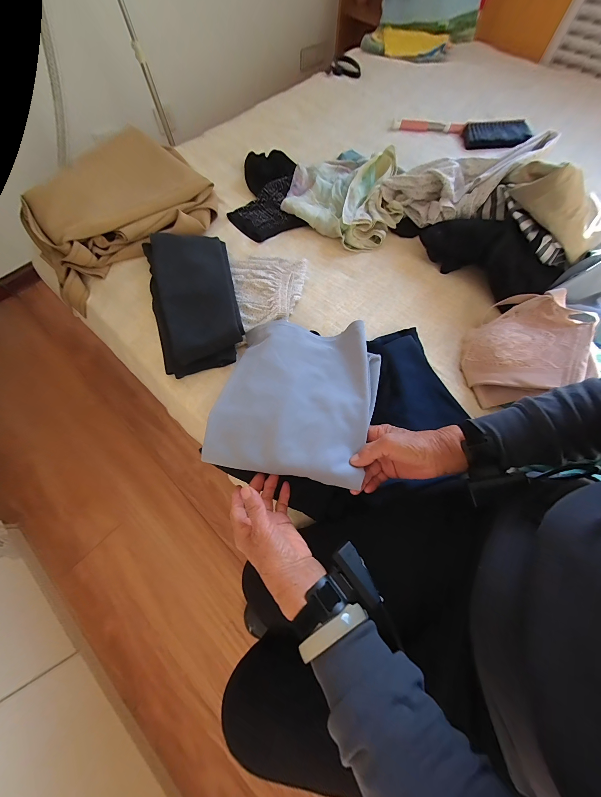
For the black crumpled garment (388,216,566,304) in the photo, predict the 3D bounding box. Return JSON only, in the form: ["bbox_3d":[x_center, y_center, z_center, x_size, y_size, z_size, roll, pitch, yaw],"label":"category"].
[{"bbox_3d":[0.393,-0.351,0.632,0.102,0.117,0.363,-41,74,-16],"label":"black crumpled garment"}]

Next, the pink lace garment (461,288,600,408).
[{"bbox_3d":[0.424,-0.096,0.522,0.210,0.115,0.185,-37,73,-15],"label":"pink lace garment"}]

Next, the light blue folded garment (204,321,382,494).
[{"bbox_3d":[-0.004,-0.012,0.459,0.245,0.040,0.276,12,68,4],"label":"light blue folded garment"}]

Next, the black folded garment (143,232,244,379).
[{"bbox_3d":[-0.222,-0.212,0.562,0.168,0.074,0.315,-13,69,-7],"label":"black folded garment"}]

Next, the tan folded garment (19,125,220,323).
[{"bbox_3d":[-0.424,-0.448,0.644,0.300,0.117,0.450,38,72,14],"label":"tan folded garment"}]

